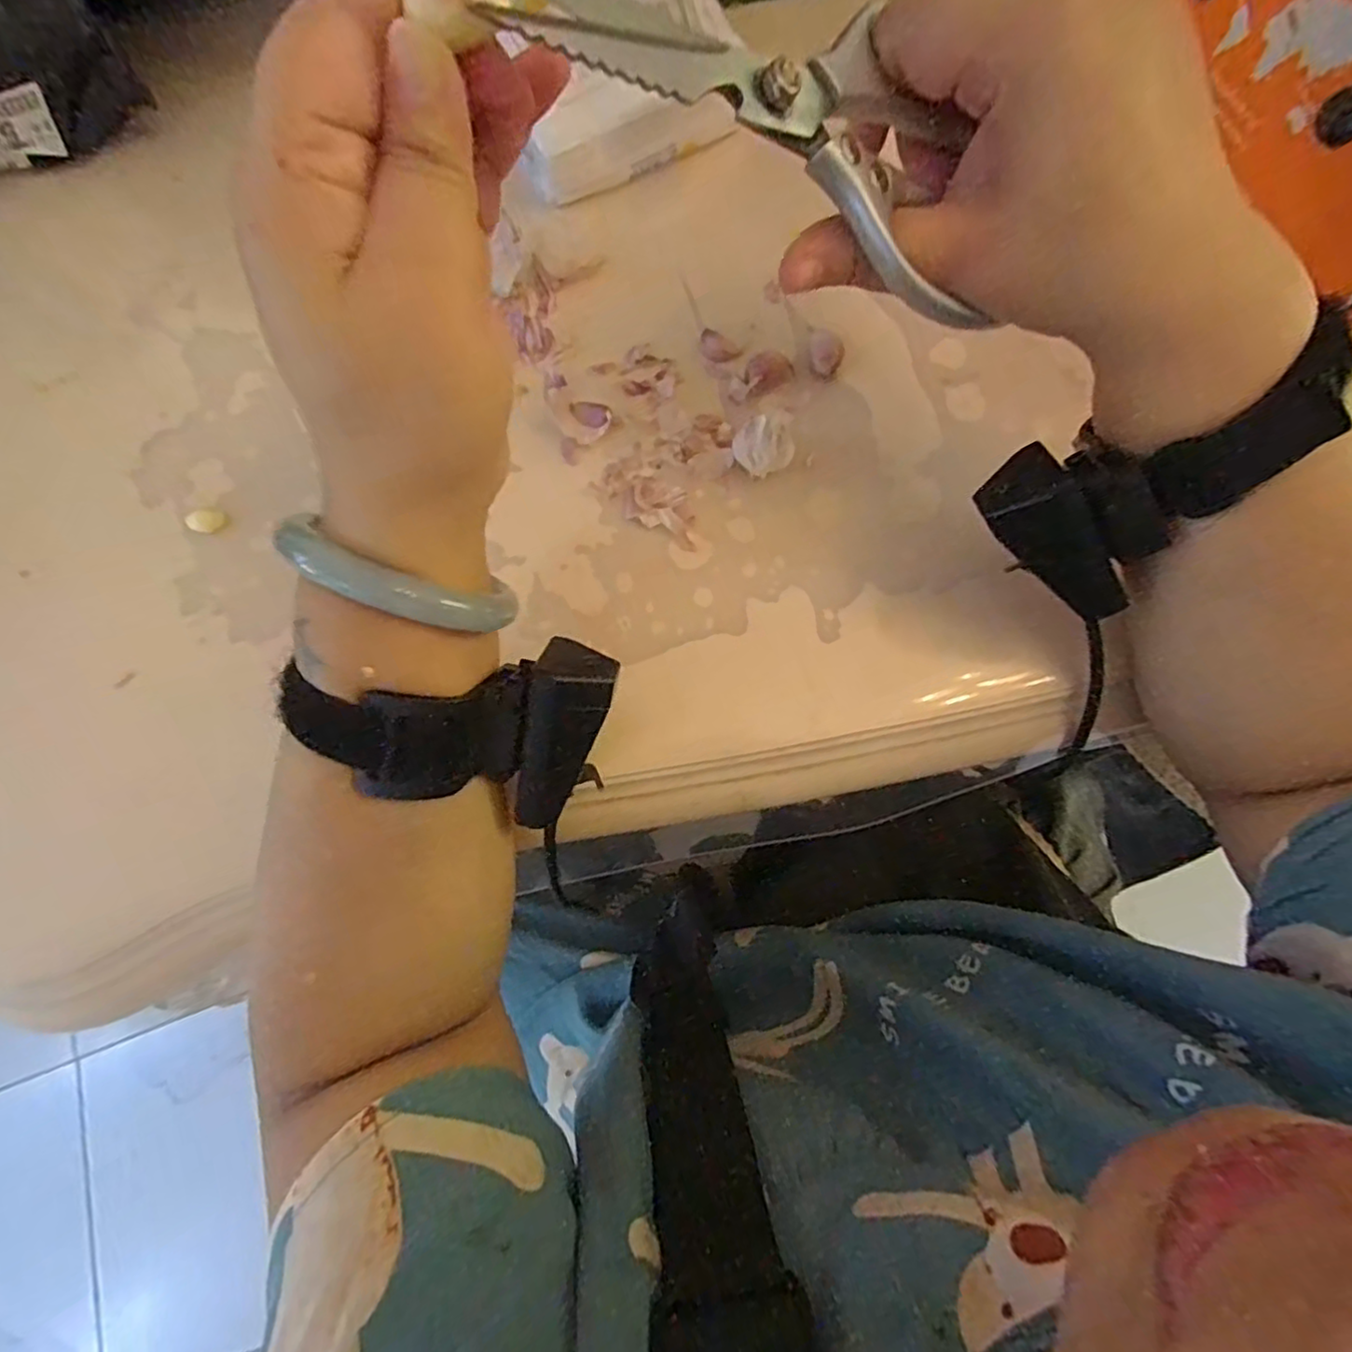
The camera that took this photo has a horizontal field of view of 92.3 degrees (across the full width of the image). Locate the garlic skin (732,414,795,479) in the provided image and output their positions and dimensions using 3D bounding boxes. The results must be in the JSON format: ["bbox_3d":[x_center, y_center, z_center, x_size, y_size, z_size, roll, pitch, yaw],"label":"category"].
[{"bbox_3d":[0.040,-0.107,0.307,0.022,0.024,0.027,-37,80,-6],"label":"garlic skin"}]

